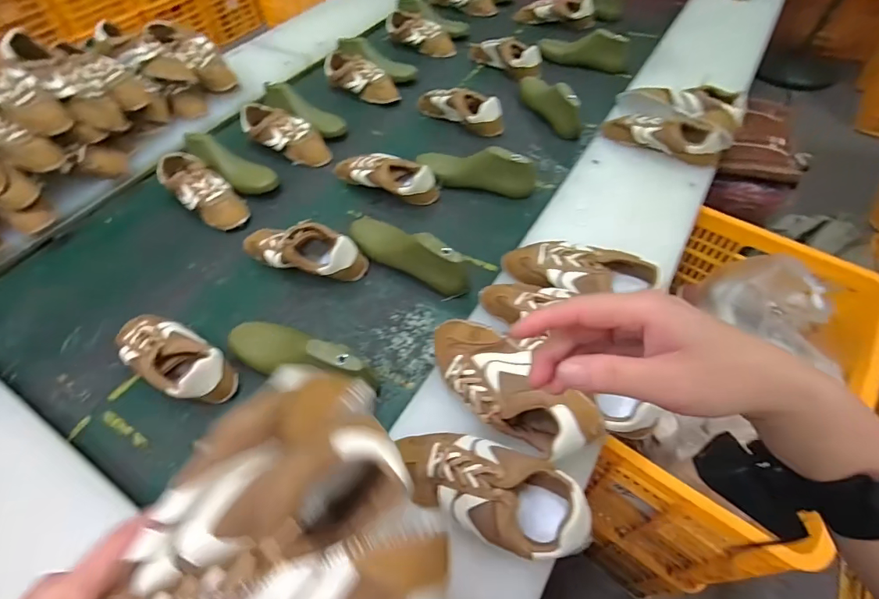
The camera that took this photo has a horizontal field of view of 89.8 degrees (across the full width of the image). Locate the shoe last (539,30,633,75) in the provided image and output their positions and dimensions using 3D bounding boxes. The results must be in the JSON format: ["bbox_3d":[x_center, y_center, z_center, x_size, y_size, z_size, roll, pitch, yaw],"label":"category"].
[{"bbox_3d":[0.390,-0.679,1.191,0.245,0.072,0.076,15,57,14],"label":"shoe last"}]

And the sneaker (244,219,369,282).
[{"bbox_3d":[-0.259,-0.094,0.814,0.253,0.081,0.090,15,56,13],"label":"sneaker"}]

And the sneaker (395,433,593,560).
[{"bbox_3d":[0.055,0.218,0.505,0.218,0.084,0.095,21,58,17],"label":"sneaker"}]

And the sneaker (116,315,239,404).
[{"bbox_3d":[-0.413,0.091,0.688,0.244,0.077,0.096,27,60,21],"label":"sneaker"}]

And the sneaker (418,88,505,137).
[{"bbox_3d":[0.039,-0.464,1.074,0.250,0.079,0.070,24,59,19],"label":"sneaker"}]

